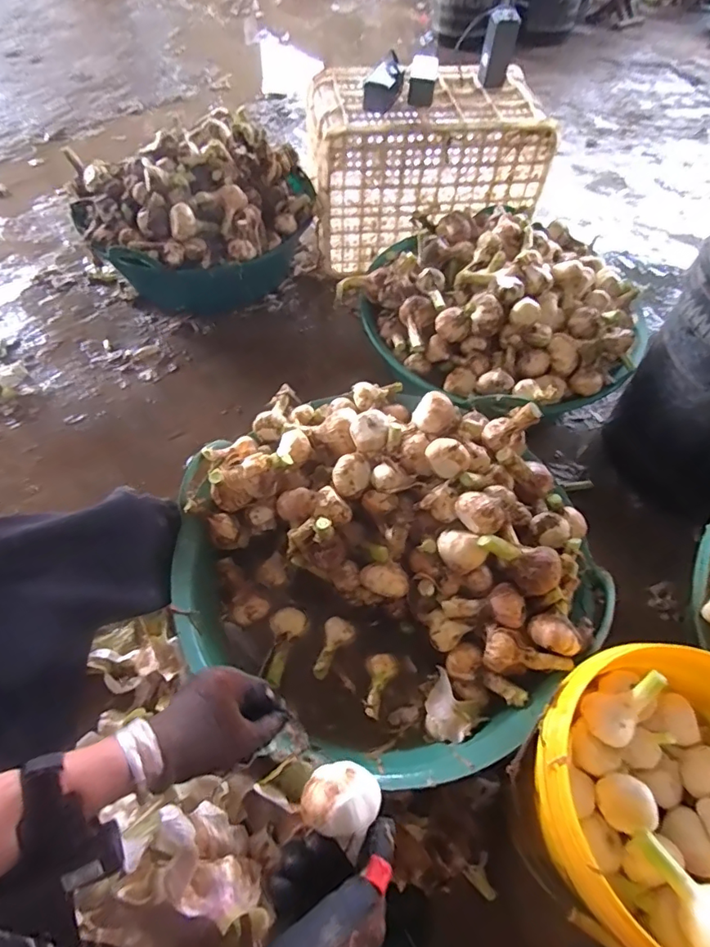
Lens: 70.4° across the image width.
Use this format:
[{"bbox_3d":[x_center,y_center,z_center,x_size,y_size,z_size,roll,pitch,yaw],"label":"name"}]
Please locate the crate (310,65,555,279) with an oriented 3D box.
[{"bbox_3d":[0.158,-0.714,1.183,0.486,0.296,0.257,-4,56,-6],"label":"crate"}]

